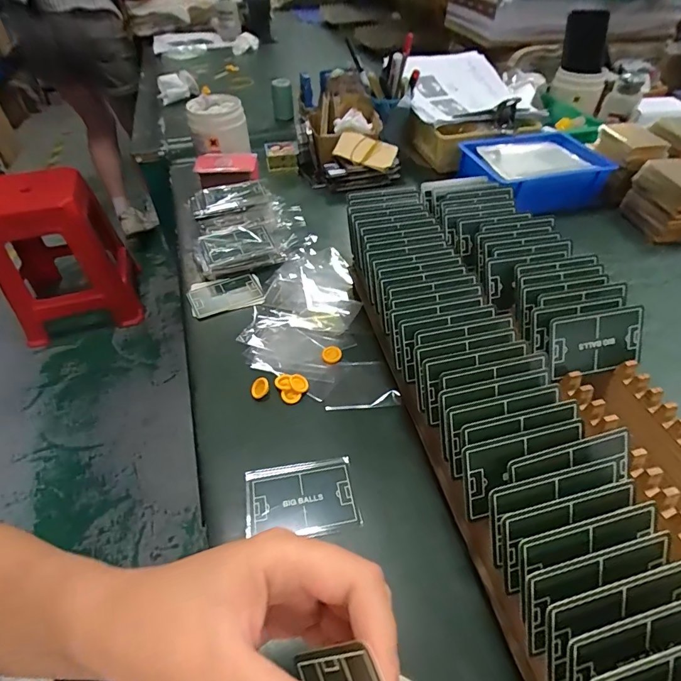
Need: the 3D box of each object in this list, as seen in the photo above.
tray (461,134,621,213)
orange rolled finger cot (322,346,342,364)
[{"bbox_3d":[0.304,-0.274,0.668,0.201,0.057,0.165,-14,49,-12],"label":"tray"},{"bbox_3d":[-0.009,0.015,0.446,0.021,0.005,0.021,3,47,3],"label":"orange rolled finger cot"}]

